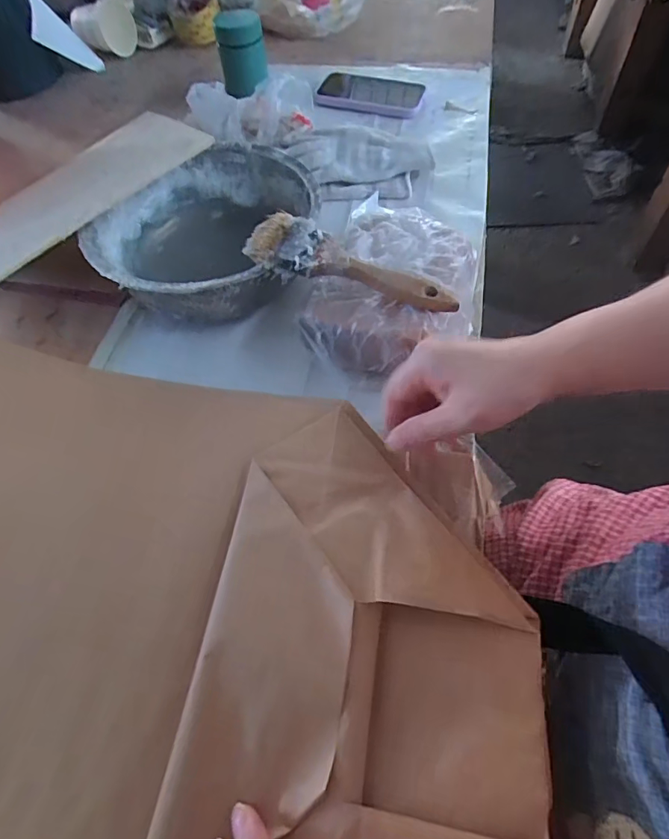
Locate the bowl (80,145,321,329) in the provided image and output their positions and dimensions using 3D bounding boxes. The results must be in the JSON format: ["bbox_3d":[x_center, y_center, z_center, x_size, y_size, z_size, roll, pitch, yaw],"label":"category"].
[{"bbox_3d":[-0.122,-0.180,0.471,0.202,0.082,0.221,8,60,8],"label":"bowl"}]

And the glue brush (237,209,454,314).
[{"bbox_3d":[0.012,-0.119,0.382,0.172,0.043,0.050,21,63,15],"label":"glue brush"}]

